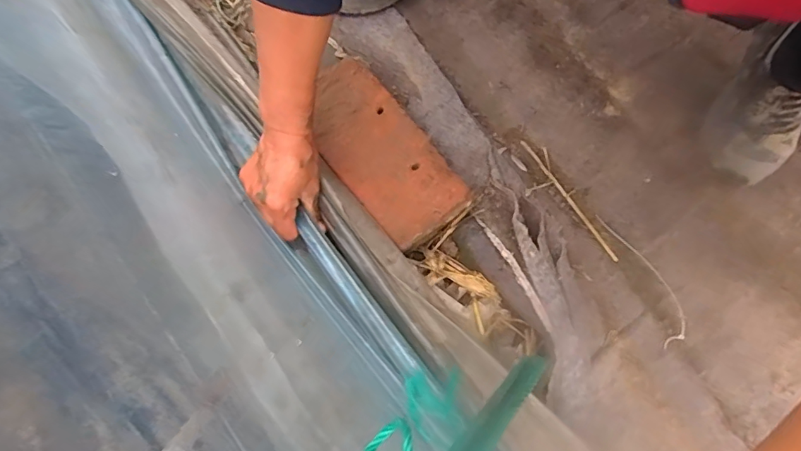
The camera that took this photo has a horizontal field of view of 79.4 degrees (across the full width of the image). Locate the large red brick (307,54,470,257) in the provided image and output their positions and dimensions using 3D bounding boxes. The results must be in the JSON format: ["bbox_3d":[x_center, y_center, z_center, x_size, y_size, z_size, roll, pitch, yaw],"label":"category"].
[{"bbox_3d":[-0.029,-0.086,0.569,0.106,0.054,0.233,-36,77,-7],"label":"large red brick"}]

